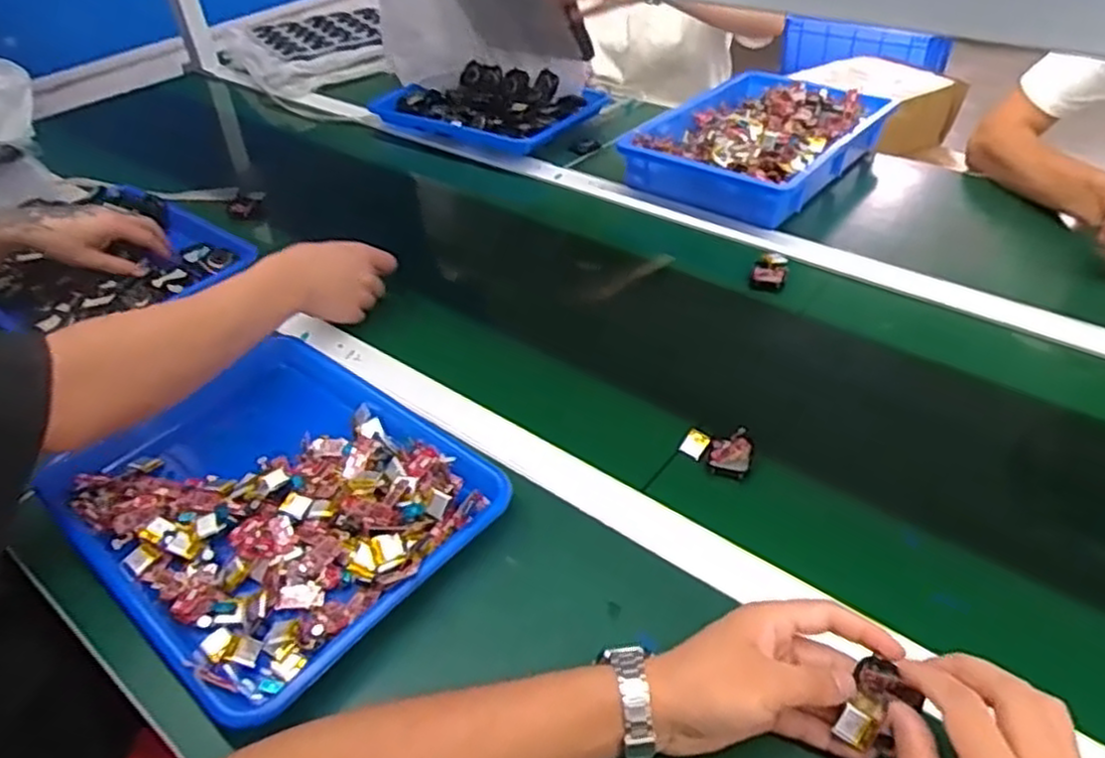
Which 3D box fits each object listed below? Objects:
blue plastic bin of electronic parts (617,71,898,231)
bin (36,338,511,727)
[{"bbox_3d":[0.288,-0.331,1.015,0.246,0.062,0.359,28,50,31],"label":"blue plastic bin of electronic parts"},{"bbox_3d":[-0.225,0.096,0.596,0.326,0.055,0.261,28,50,31],"label":"bin"}]

